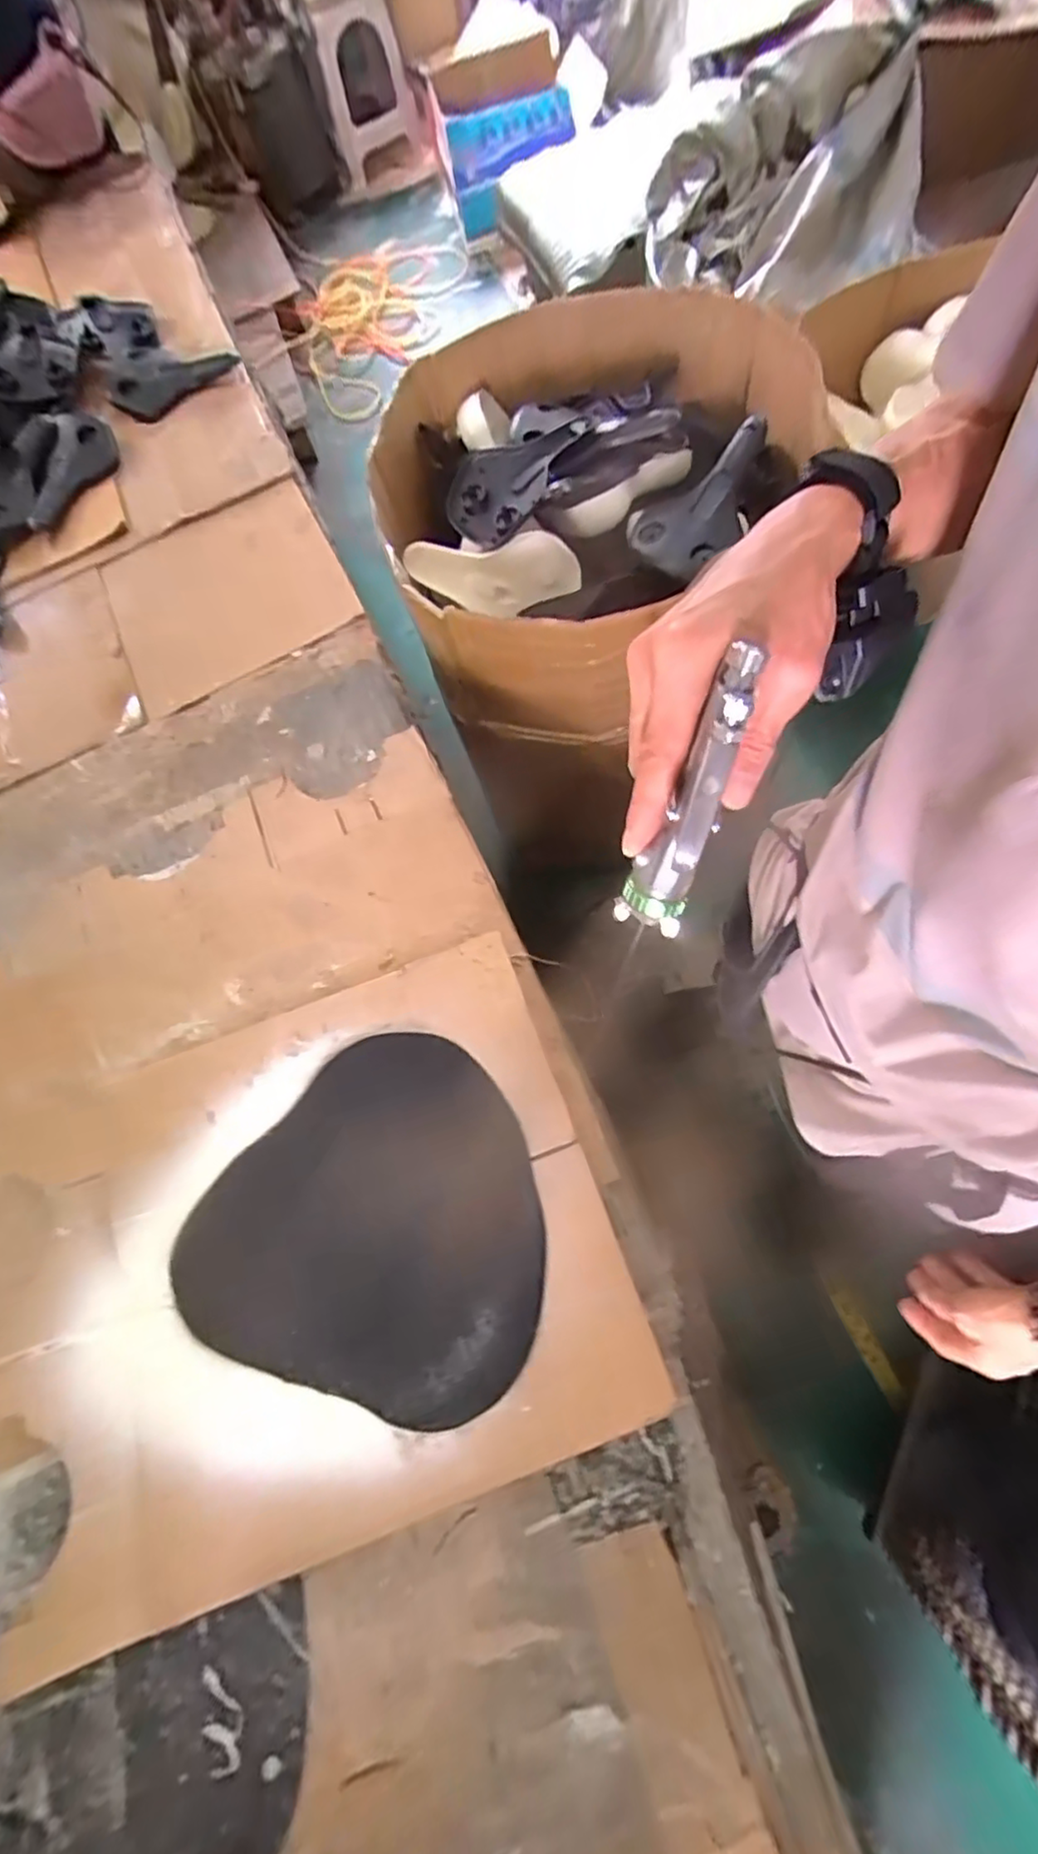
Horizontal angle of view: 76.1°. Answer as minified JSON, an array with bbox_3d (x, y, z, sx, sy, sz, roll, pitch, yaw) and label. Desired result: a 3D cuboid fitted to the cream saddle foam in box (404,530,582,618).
[{"bbox_3d":[-0.035,-0.520,0.984,0.250,0.104,0.051,0,71,8],"label":"cream saddle foam in box"}]

